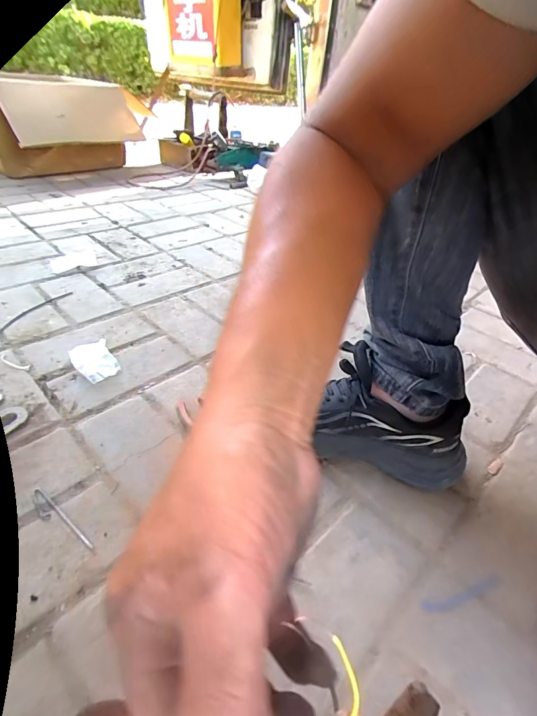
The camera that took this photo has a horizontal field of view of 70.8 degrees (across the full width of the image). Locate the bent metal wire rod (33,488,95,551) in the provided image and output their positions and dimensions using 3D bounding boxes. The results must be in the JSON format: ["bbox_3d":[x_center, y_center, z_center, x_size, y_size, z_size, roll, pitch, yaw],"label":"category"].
[{"bbox_3d":[-0.207,0.161,0.372,0.096,0.004,0.016,28,42,25],"label":"bent metal wire rod"}]

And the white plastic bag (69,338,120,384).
[{"bbox_3d":[-0.253,0.005,0.553,0.053,0.018,0.071,-24,47,-34],"label":"white plastic bag"}]

